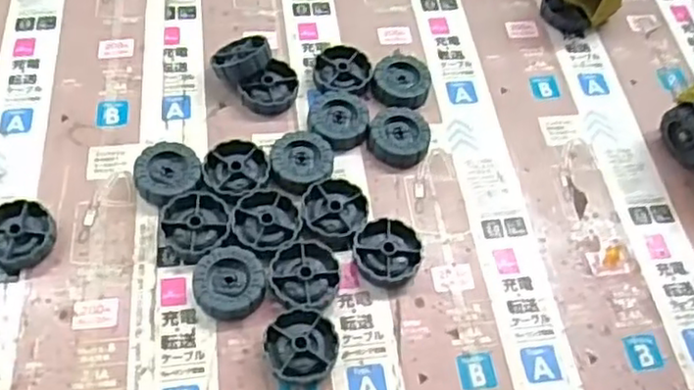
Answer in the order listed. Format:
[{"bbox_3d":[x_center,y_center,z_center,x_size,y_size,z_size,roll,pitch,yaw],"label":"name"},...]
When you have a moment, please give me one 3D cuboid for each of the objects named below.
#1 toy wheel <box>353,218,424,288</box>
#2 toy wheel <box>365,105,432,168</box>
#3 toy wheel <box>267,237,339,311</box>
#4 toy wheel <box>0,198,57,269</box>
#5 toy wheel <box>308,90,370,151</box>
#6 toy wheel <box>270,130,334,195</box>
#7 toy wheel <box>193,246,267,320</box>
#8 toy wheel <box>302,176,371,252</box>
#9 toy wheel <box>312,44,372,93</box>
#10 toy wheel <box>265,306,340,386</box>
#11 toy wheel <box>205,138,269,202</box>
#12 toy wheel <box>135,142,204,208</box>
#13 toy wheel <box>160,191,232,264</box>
[{"bbox_3d":[0.023,0.033,0.396,0.039,0.014,0.038,1,60,-2],"label":"toy wheel"},{"bbox_3d":[0.034,-0.037,0.437,0.041,0.015,0.039,1,60,-2],"label":"toy wheel"},{"bbox_3d":[-0.024,0.045,0.385,0.038,0.012,0.041,1,60,-2],"label":"toy wheel"},{"bbox_3d":[-0.183,0.022,0.384,0.038,0.012,0.042,-21,63,-14],"label":"toy wheel"},{"bbox_3d":[-0.005,-0.047,0.437,0.038,0.013,0.038,1,60,-2],"label":"toy wheel"},{"bbox_3d":[-0.027,-0.017,0.418,0.037,0.013,0.042,-1,60,-3],"label":"toy wheel"},{"bbox_3d":[-0.064,0.049,0.377,0.037,0.013,0.039,1,60,-2],"label":"toy wheel"},{"bbox_3d":[-0.007,0.011,0.403,0.037,0.012,0.042,-4,60,-5],"label":"toy wheel"},{"bbox_3d":[-0.004,-0.083,0.460,0.037,0.013,0.038,1,60,-2],"label":"toy wheel"},{"bbox_3d":[-0.024,0.080,0.363,0.038,0.012,0.038,1,60,-2],"label":"toy wheel"},{"bbox_3d":[-0.066,-0.014,0.416,0.037,0.012,0.037,1,60,-2],"label":"toy wheel"},{"bbox_3d":[-0.105,-0.012,0.406,0.037,0.014,0.036,1,60,-2],"label":"toy wheel"},{"bbox_3d":[-0.085,0.018,0.390,0.037,0.010,0.040,1,60,-2],"label":"toy wheel"}]

